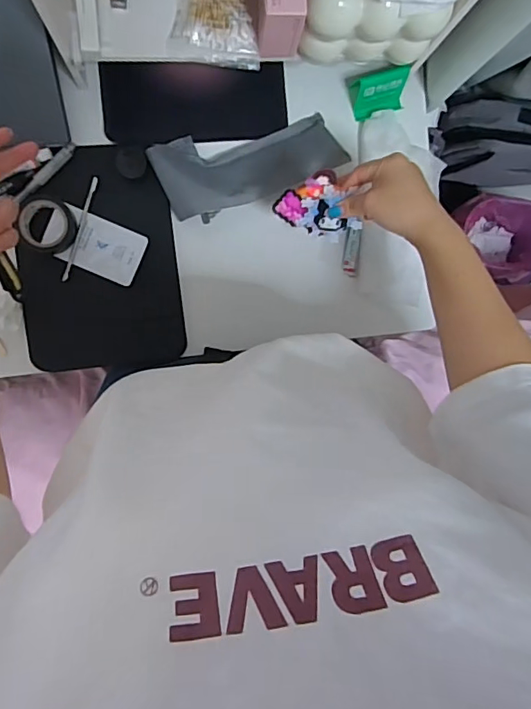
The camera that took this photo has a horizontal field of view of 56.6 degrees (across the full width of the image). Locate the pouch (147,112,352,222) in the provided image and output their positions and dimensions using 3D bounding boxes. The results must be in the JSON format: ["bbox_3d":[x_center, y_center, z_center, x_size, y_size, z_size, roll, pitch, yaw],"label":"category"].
[{"bbox_3d":[-0.017,-0.218,0.559,0.211,0.047,0.090,-16,97,-5],"label":"pouch"}]

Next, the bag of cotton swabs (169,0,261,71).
[{"bbox_3d":[-0.045,-0.336,0.481,0.086,0.024,0.088,8,94,-7],"label":"bag of cotton swabs"}]

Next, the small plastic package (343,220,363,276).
[{"bbox_3d":[0.105,-0.127,0.595,0.018,0.010,0.063,5,94,-7],"label":"small plastic package"}]

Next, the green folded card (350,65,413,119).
[{"bbox_3d":[0.132,-0.302,0.569,0.063,0.042,0.039,-21,97,-5],"label":"green folded card"}]

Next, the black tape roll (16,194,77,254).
[{"bbox_3d":[-0.241,-0.144,0.543,0.059,0.016,0.062,-1,95,-7],"label":"black tape roll"}]

